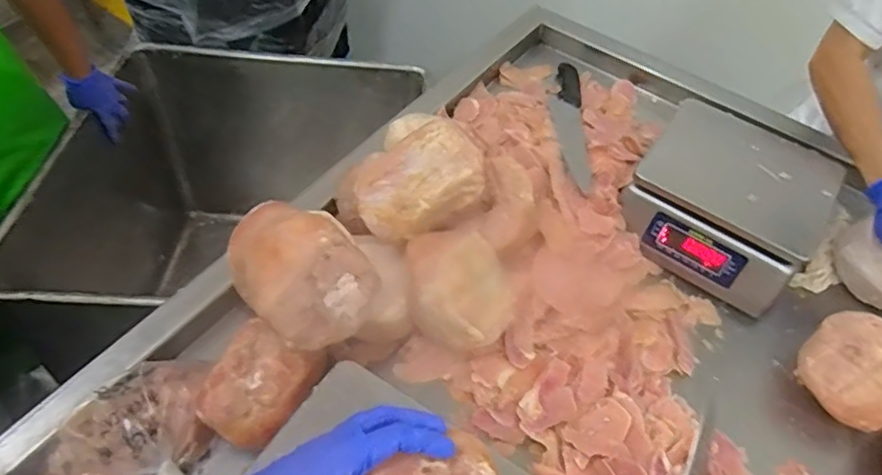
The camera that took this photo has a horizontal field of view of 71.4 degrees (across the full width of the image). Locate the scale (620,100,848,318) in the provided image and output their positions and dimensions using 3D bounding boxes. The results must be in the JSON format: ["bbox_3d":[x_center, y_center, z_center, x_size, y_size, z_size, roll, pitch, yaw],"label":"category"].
[{"bbox_3d":[0.372,-0.052,0.799,0.223,0.097,0.228,31,56,17],"label":"scale"}]

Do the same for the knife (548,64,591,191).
[{"bbox_3d":[0.187,-0.172,0.900,0.050,0.020,0.338,8,39,1],"label":"knife"}]

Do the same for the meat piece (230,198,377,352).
[{"bbox_3d":[-0.150,0.024,0.606,0.167,0.093,0.113,36,58,21],"label":"meat piece"}]

